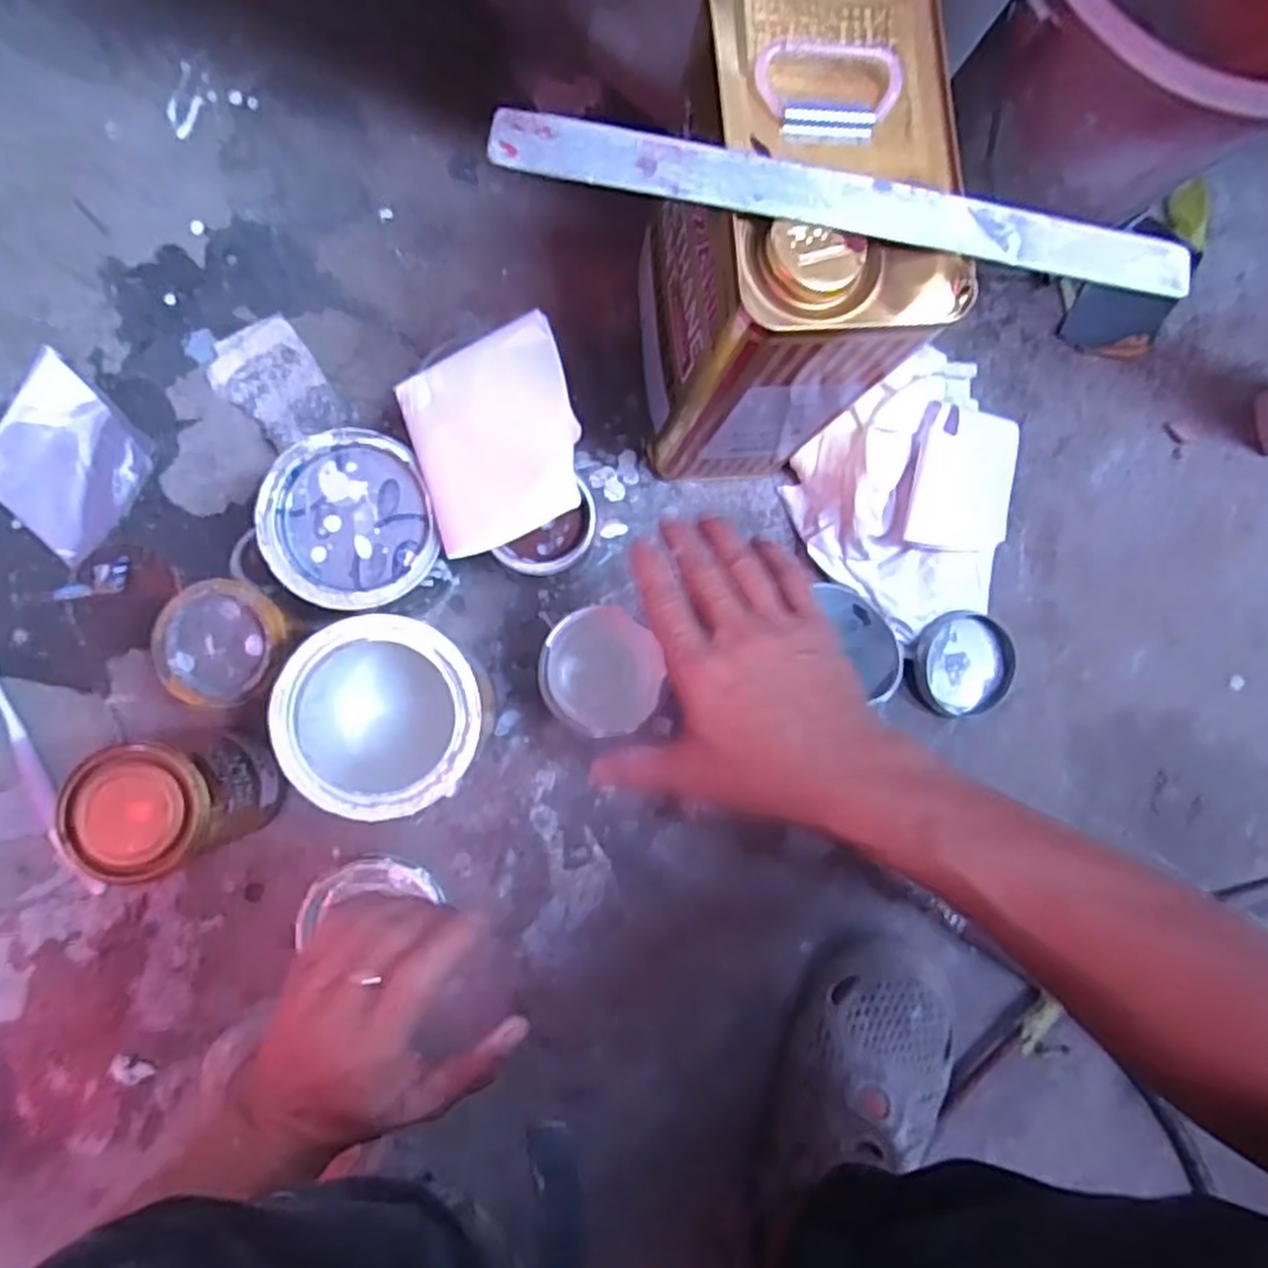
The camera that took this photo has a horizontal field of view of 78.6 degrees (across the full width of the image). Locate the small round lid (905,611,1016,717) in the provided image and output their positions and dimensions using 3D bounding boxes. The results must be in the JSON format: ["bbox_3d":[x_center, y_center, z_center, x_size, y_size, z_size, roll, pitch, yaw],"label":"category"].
[{"bbox_3d":[0.243,0.023,0.577,0.085,0.021,0.076,-8,87,-7],"label":"small round lid"}]

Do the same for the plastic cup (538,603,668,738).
[{"bbox_3d":[-0.025,0.026,0.501,0.070,0.108,0.070,0,86,-7],"label":"plastic cup"}]

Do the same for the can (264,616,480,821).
[{"bbox_3d":[-0.151,0.050,0.474,0.115,0.132,0.110,0,86,-7],"label":"can"}]

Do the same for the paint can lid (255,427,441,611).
[{"bbox_3d":[-0.159,-0.063,0.431,0.090,0.012,0.098,0,86,-7],"label":"paint can lid"}]

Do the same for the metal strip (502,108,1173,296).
[{"bbox_3d":[0.095,-0.182,0.328,0.302,0.006,0.026,7,82,-8],"label":"metal strip"}]

